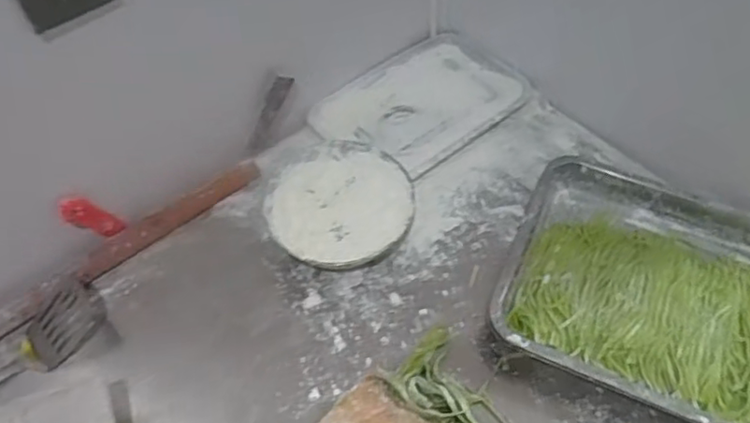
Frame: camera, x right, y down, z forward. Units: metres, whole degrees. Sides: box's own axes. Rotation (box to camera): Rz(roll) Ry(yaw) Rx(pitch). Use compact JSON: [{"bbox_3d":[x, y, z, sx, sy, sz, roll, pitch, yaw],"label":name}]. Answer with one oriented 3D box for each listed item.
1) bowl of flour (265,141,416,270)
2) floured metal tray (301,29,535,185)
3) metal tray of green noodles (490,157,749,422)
[{"bbox_3d":[-0.044,-0.003,0.794,0.175,0.068,0.160,-1,54,1],"label":"bowl of flour"},{"bbox_3d":[0.069,-0.166,0.942,0.298,0.017,0.210,-35,61,-21],"label":"floured metal tray"},{"bbox_3d":[0.349,0.103,0.723,0.382,0.052,0.288,20,57,15],"label":"metal tray of green noodles"}]

